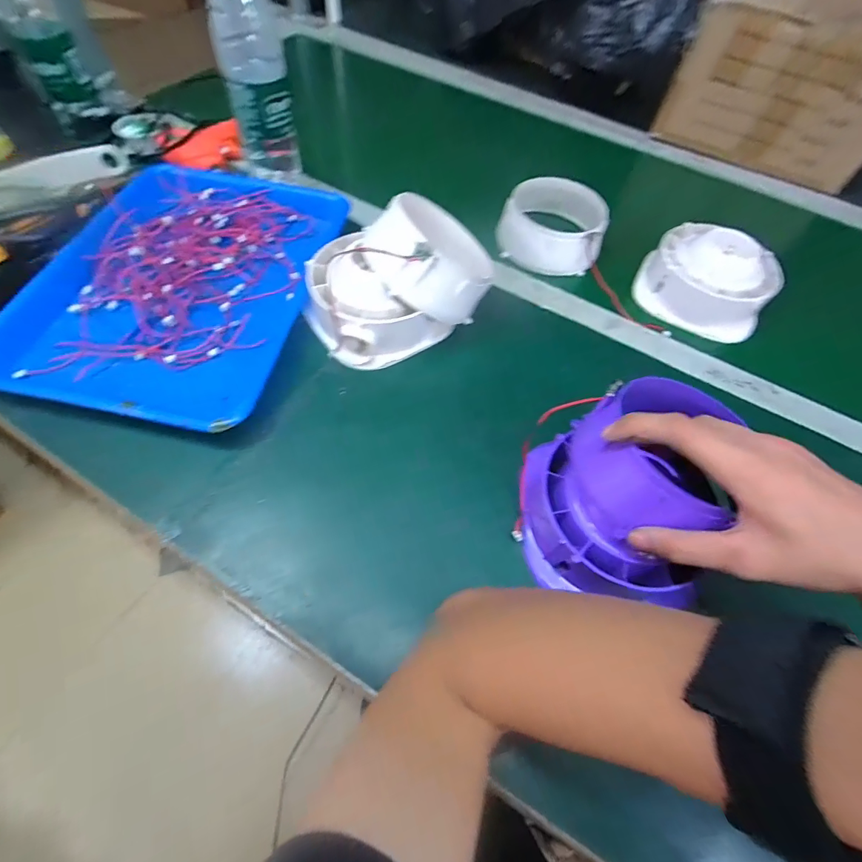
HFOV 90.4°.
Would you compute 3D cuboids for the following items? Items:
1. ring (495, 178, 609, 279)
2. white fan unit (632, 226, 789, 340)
[{"bbox_3d":[0.148,-0.253,0.524,0.121,0.053,0.117,2,58,-3],"label":"ring"},{"bbox_3d":[0.316,-0.176,0.493,0.135,0.072,0.102,28,60,12],"label":"white fan unit"}]

